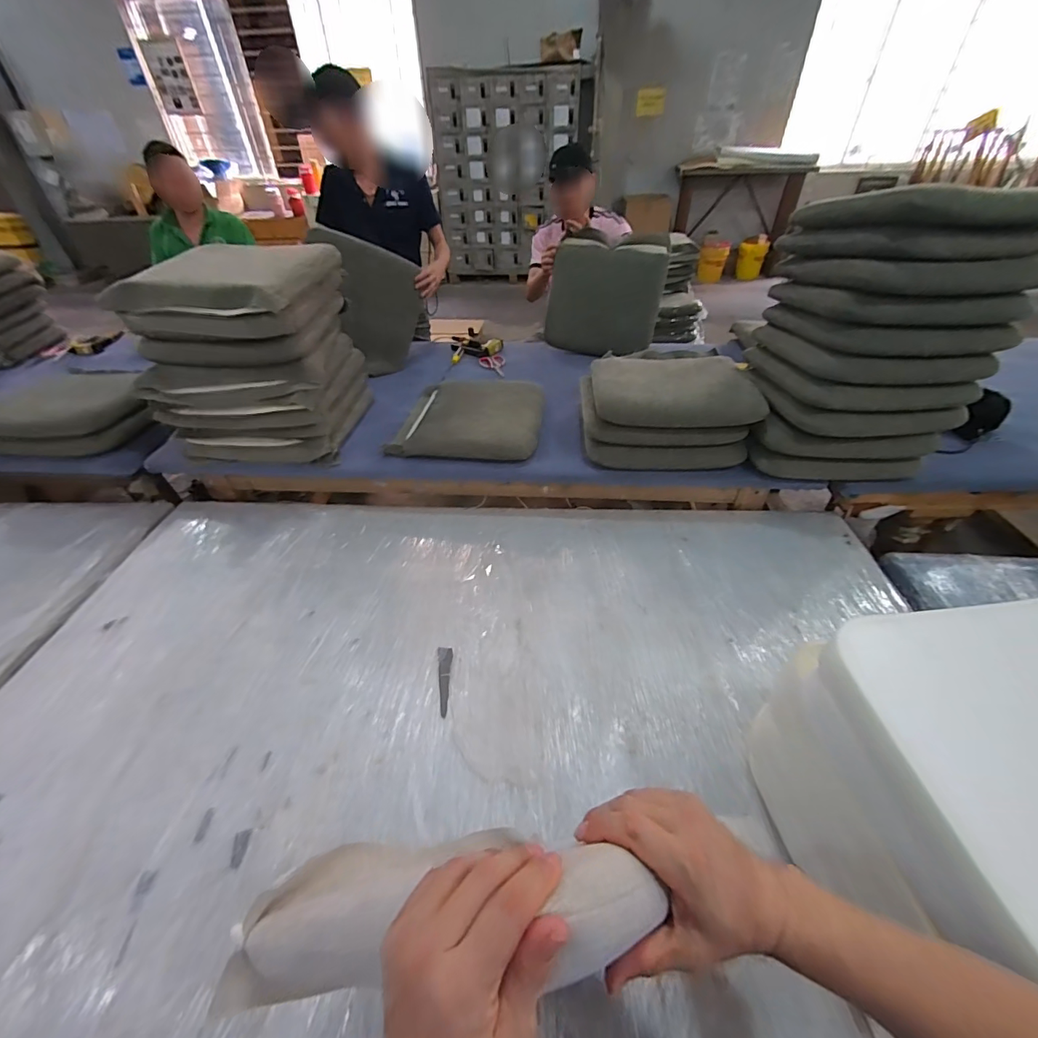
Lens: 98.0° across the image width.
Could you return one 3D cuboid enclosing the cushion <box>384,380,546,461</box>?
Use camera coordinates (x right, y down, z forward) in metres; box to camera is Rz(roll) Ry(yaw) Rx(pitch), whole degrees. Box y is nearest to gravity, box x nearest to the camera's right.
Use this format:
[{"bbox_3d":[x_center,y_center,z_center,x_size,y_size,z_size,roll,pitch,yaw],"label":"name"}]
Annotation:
[{"bbox_3d":[-0.154,-0.344,1.468,0.452,0.108,0.419,0,42,0],"label":"cushion"}]

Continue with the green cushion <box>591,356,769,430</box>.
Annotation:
[{"bbox_3d":[0.440,-0.387,1.321,0.455,0.095,0.329,4,42,7],"label":"green cushion"}]

